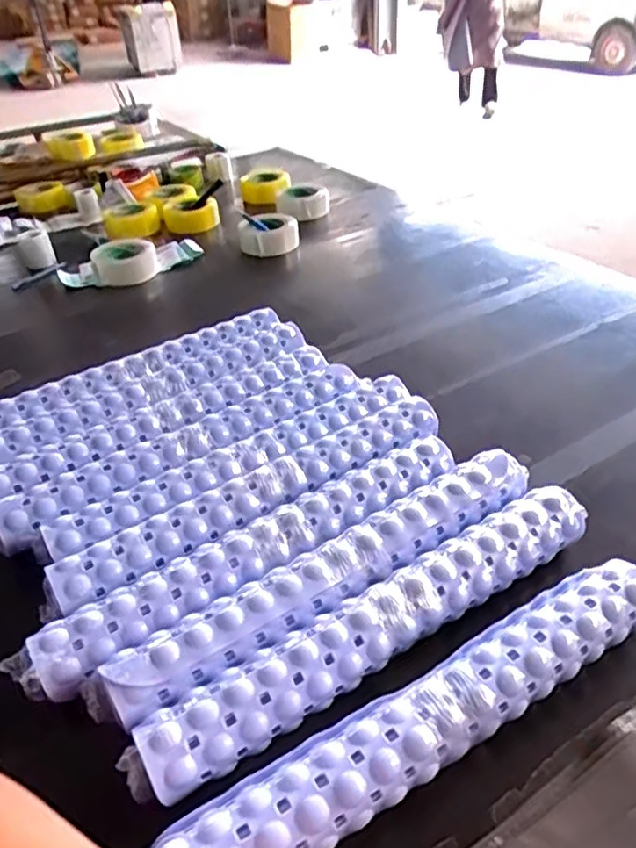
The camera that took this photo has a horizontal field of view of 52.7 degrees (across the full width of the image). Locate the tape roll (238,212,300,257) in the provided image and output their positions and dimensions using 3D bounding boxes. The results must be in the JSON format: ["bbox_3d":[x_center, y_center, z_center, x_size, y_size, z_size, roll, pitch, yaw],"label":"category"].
[{"bbox_3d":[-0.102,-0.405,1.360,0.118,0.050,0.126,-3,37,2],"label":"tape roll"}]

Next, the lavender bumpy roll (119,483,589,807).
[{"bbox_3d":[0.058,0.175,0.569,0.472,0.055,0.065,-24,42,-24],"label":"lavender bumpy roll"}]

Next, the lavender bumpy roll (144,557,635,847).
[{"bbox_3d":[0.086,0.230,0.495,0.457,0.054,0.069,-22,41,-22],"label":"lavender bumpy roll"}]

